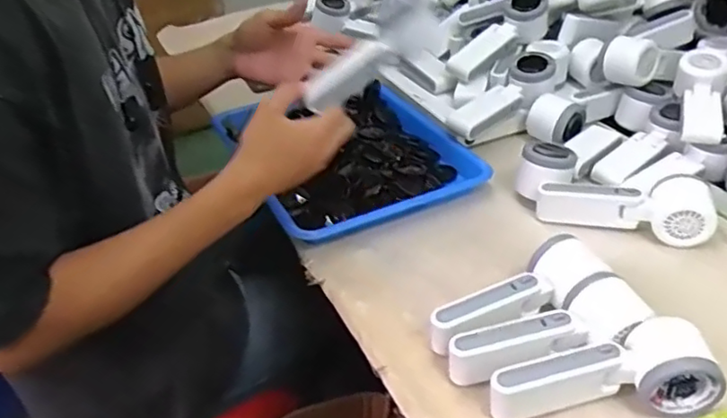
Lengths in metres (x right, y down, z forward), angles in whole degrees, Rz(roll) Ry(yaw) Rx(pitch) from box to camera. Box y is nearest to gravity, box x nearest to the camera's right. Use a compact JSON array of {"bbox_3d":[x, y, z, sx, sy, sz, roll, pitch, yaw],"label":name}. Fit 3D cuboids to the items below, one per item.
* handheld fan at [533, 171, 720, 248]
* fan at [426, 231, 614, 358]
[{"bbox_3d":[0.268,-0.006,0.646,0.163,0.051,0.056,12,38,19],"label":"handheld fan"},{"bbox_3d":[0.130,0.080,0.539,0.159,0.065,0.043,-17,38,-20],"label":"fan"}]

